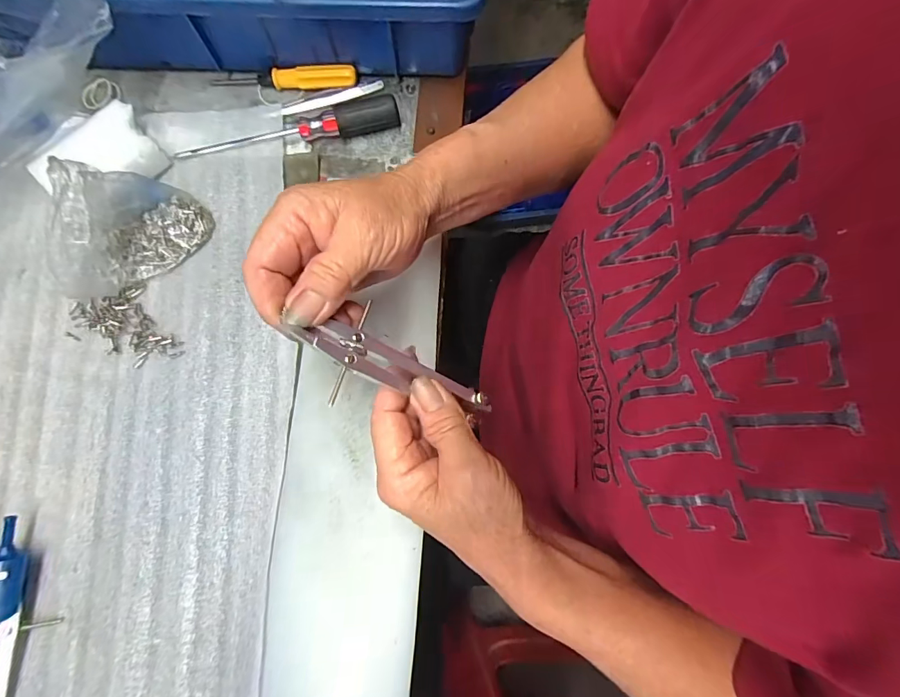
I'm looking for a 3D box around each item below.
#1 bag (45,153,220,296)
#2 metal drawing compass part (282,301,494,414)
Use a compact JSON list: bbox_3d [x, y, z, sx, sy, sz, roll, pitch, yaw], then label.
[{"bbox_3d":[-0.224,-0.082,0.291,0.095,0.065,0.070,-14,76,-4],"label":"bag"},{"bbox_3d":[-0.028,0.011,0.220,0.108,0.016,0.044,23,74,-28],"label":"metal drawing compass part"}]

